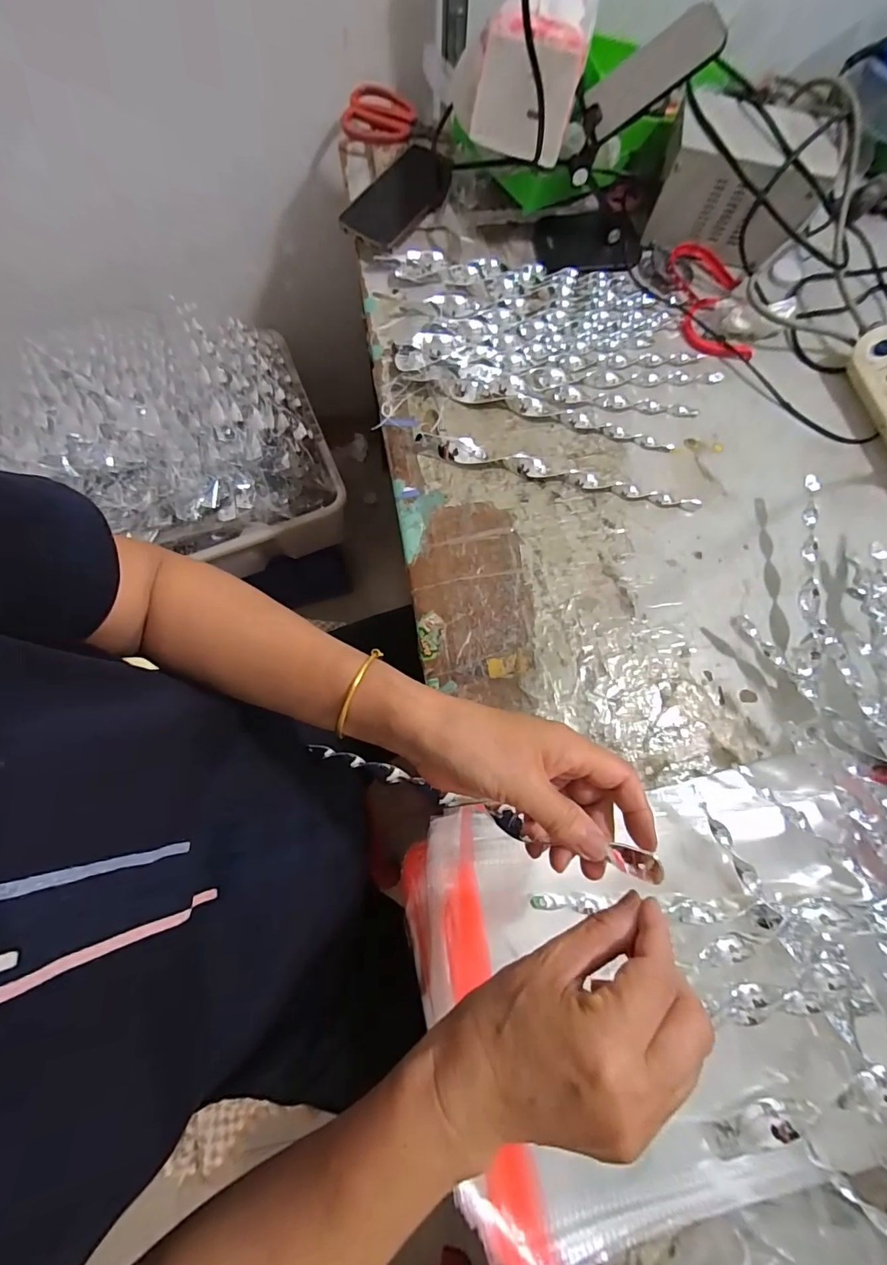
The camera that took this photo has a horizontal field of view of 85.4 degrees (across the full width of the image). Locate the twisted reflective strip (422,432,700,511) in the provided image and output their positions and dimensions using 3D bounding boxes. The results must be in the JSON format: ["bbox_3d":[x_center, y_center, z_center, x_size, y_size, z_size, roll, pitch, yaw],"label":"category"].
[{"bbox_3d":[0.115,-0.166,0.487,0.288,0.024,0.026,11,76,2],"label":"twisted reflective strip"}]

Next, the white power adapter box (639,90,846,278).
[{"bbox_3d":[0.320,-0.490,0.532,0.161,0.104,0.090,9,76,1],"label":"white power adapter box"}]

